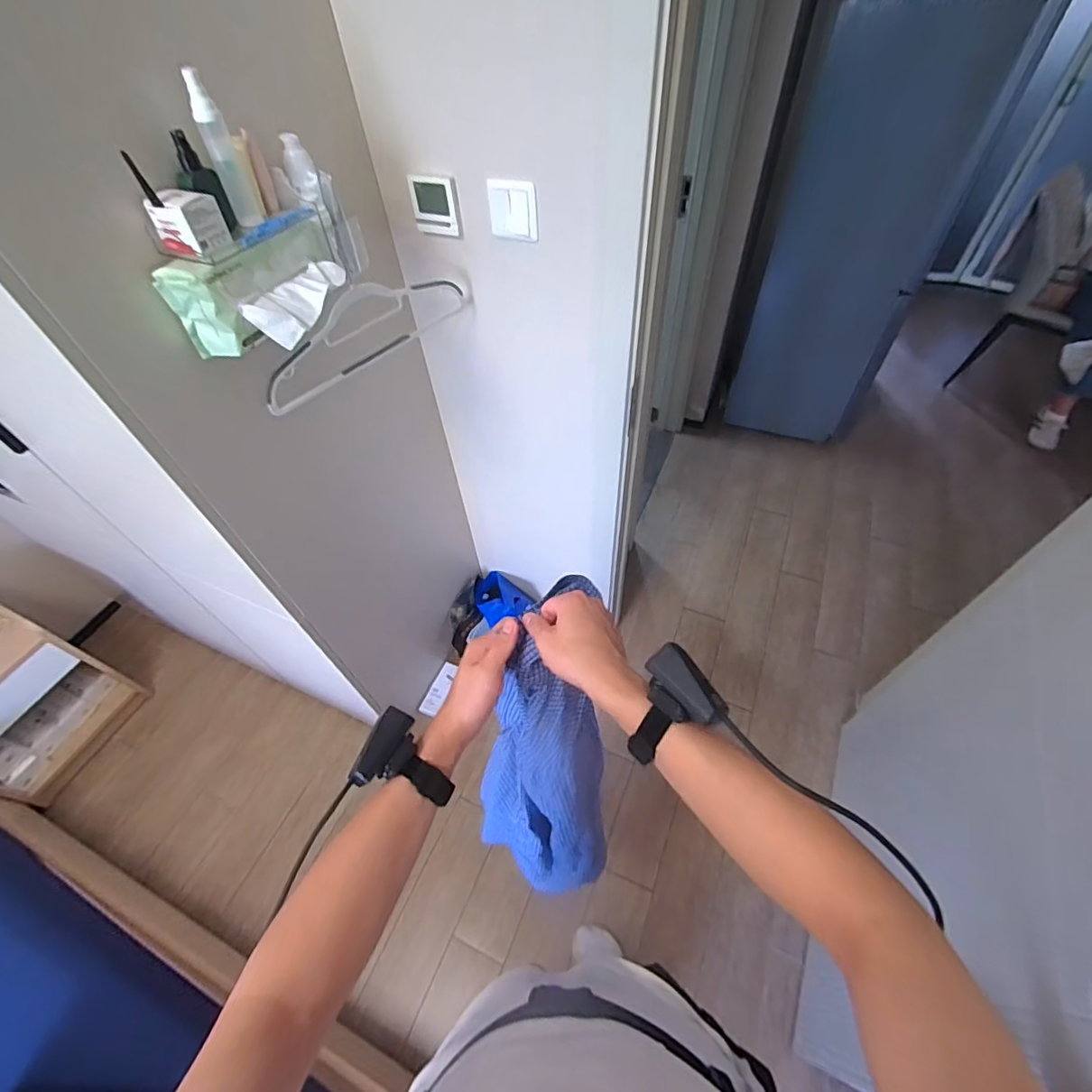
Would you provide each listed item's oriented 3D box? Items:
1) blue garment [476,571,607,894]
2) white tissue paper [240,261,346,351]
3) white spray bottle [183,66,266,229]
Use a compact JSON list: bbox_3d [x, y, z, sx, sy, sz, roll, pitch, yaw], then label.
[{"bbox_3d":[0.003,0.338,0.768,0.199,0.670,0.117,12,38,13],"label":"blue garment"},{"bbox_3d":[-0.328,-0.329,0.681,0.062,0.046,0.148,12,54,13],"label":"white tissue paper"},{"bbox_3d":[-0.391,-0.472,0.610,0.034,0.149,0.028,-24,54,-14],"label":"white spray bottle"}]

